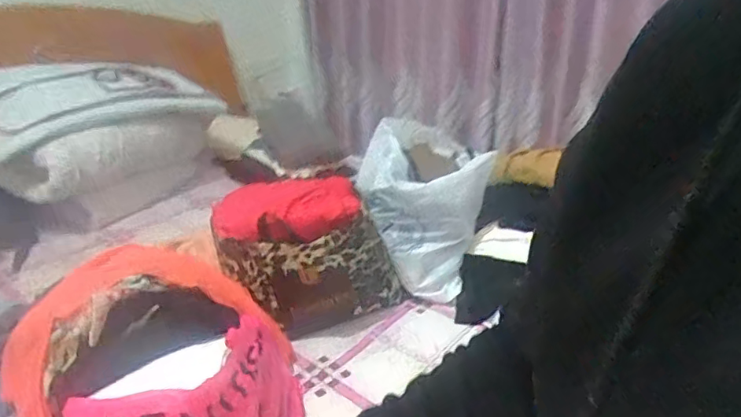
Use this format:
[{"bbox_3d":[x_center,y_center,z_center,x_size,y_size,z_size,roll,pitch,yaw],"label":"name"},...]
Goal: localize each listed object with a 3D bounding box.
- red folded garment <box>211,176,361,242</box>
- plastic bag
[{"bbox_3d":[-0.196,0.002,1.247,0.332,0.088,0.180,-10,25,-20],"label":"red folded garment"},{"bbox_3d":[0.150,-0.011,1.495,0.330,0.393,0.447,1,24,6],"label":"plastic bag"}]

